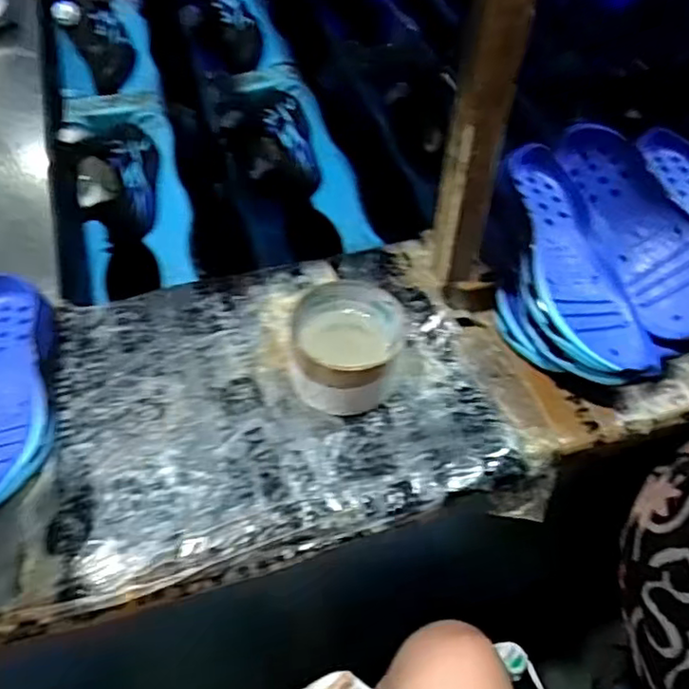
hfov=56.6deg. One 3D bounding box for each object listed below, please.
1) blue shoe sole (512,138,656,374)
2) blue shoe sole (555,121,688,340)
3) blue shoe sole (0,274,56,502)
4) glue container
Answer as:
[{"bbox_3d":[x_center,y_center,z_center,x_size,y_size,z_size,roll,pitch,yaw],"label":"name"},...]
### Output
[{"bbox_3d":[0.170,-0.065,0.478,0.074,0.025,0.190,-12,71,-11],"label":"blue shoe sole"},{"bbox_3d":[0.228,-0.094,0.497,0.066,0.025,0.184,-31,69,23],"label":"blue shoe sole"},{"bbox_3d":[-0.242,0.029,0.451,0.062,0.032,0.179,-11,53,-11],"label":"blue shoe sole"},{"bbox_3d":[0.000,0.005,0.463,0.077,0.057,0.083,13,52,8],"label":"glue container"}]

